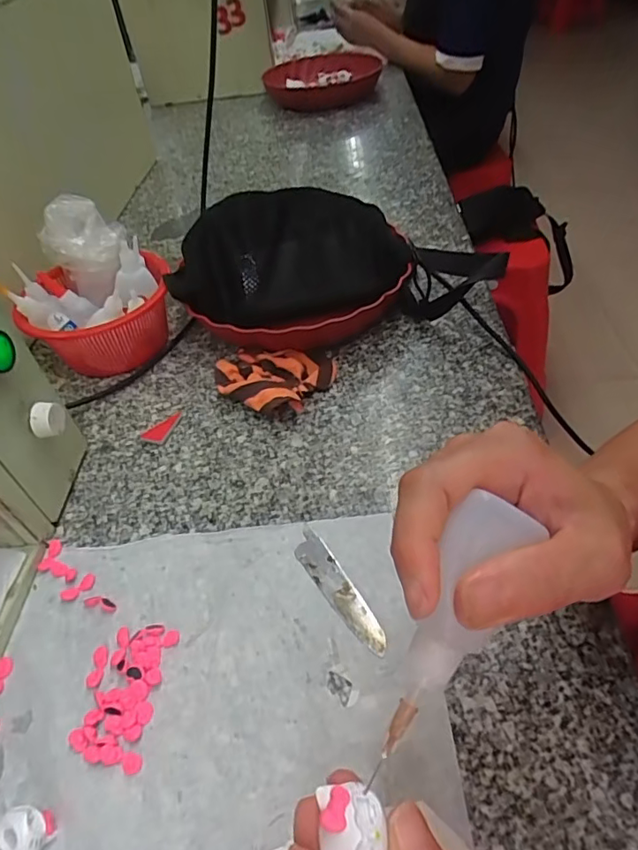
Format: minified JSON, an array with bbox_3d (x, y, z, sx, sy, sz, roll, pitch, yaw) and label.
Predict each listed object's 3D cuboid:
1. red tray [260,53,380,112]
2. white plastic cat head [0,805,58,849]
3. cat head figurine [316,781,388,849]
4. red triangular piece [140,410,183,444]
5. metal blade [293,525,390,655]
[{"bbox_3d":[0.006,-0.694,1.088,0.201,0.065,0.196,17,50,22],"label":"red tray"},{"bbox_3d":[-0.150,0.209,0.274,0.024,0.016,0.021,-2,46,5],"label":"white plastic cat head"},{"bbox_3d":[0.010,0.125,0.166,0.019,0.009,0.025,-7,46,0],"label":"cat head figurine"},{"bbox_3d":[-0.142,0.000,0.487,0.023,0.004,0.040,15,50,20],"label":"red triangular piece"},{"bbox_3d":[0.012,0.109,0.360,0.020,0.004,0.101,-27,49,-18],"label":"metal blade"}]

